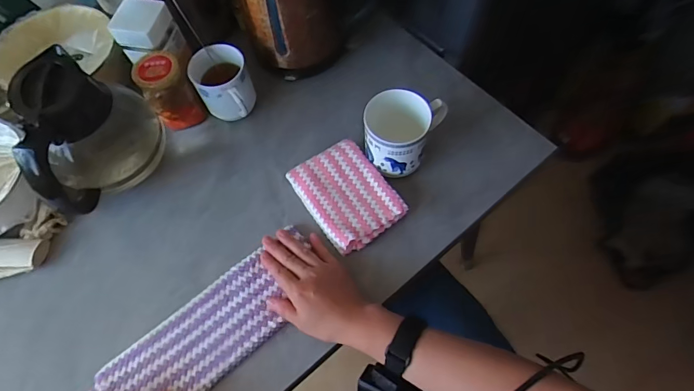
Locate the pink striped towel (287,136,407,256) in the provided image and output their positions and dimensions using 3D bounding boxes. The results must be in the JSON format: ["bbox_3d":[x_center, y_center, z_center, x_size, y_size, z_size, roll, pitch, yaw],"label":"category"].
[{"bbox_3d":[-0.001,-0.001,0.557,0.107,0.028,0.142,-32,67,-11],"label":"pink striped towel"}]

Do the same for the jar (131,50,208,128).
[{"bbox_3d":[-0.261,-0.153,0.606,0.063,0.109,0.066,-1,65,3],"label":"jar"}]

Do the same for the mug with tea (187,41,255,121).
[{"bbox_3d":[-0.178,-0.155,0.606,0.075,0.097,0.102,-22,66,-7],"label":"mug with tea"}]

